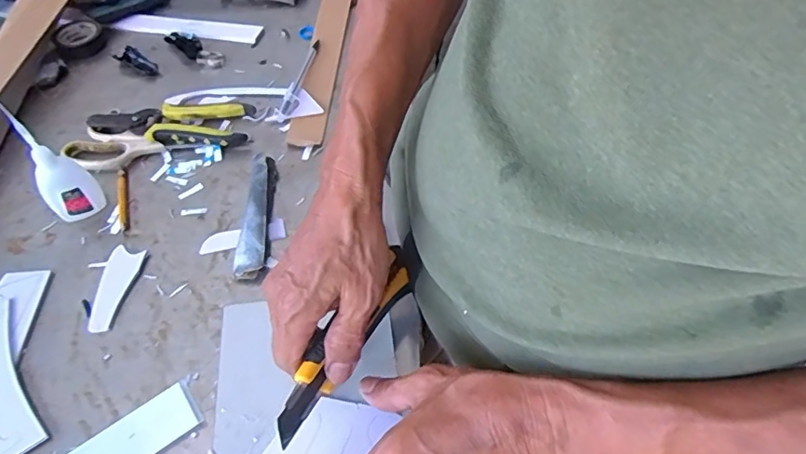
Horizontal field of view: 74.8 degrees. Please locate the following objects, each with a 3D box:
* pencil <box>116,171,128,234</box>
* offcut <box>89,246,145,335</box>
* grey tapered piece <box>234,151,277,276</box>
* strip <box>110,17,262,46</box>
[{"bbox_3d":[-0.275,-0.029,0.516,0.009,0.009,0.084,-16,56,-9],"label":"pencil"},{"bbox_3d":[-0.255,0.053,0.459,0.030,0.006,0.078,7,55,7],"label":"offcut"},{"bbox_3d":[-0.137,-0.012,0.497,0.029,0.017,0.133,-3,55,0],"label":"grey tapered piece"},{"bbox_3d":[-0.282,-0.259,0.686,0.191,0.007,0.041,6,55,6],"label":"strip"}]

